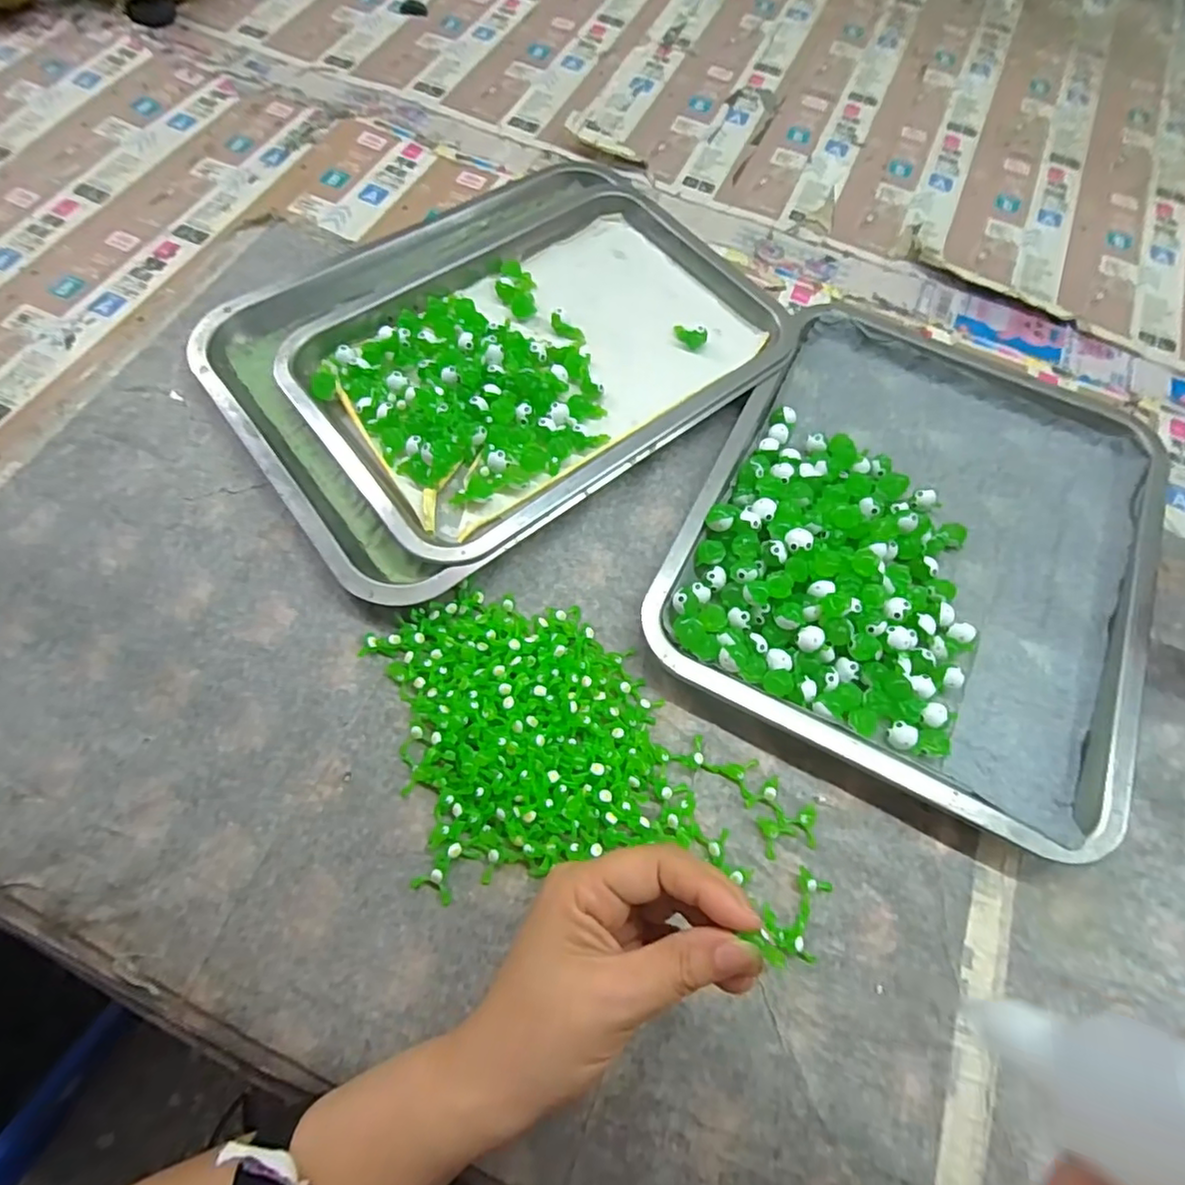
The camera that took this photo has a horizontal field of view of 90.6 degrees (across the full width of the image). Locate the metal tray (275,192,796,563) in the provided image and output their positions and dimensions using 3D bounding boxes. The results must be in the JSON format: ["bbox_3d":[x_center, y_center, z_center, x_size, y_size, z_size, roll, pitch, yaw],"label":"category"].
[{"bbox_3d":[-0.035,-0.168,0.406,0.312,0.024,0.221,-35,73,-16],"label":"metal tray"}]

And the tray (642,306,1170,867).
[{"bbox_3d":[0.202,-0.038,0.361,0.258,0.029,0.308,27,69,8],"label":"tray"}]

